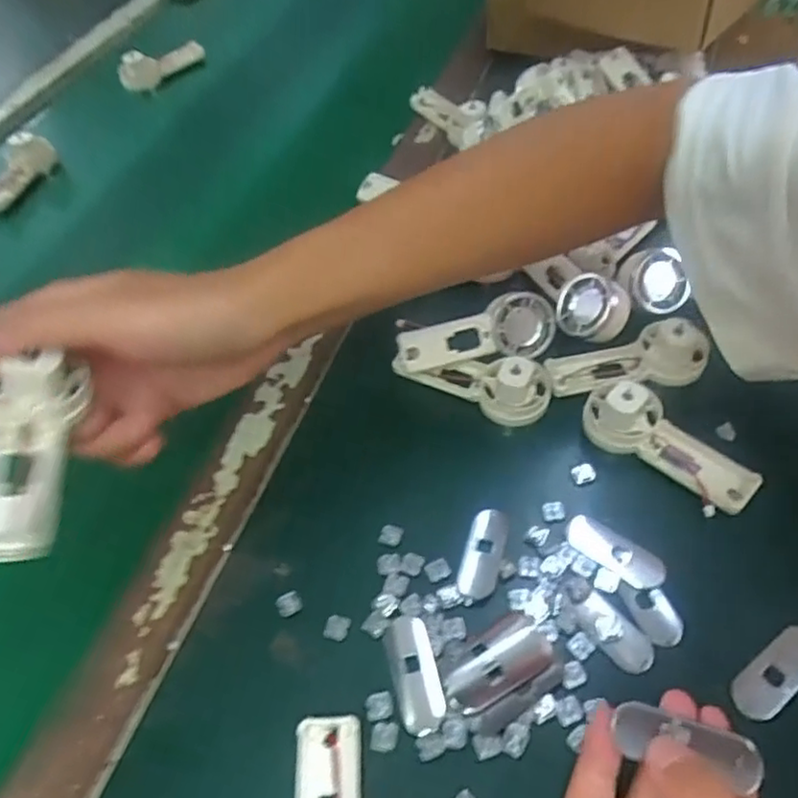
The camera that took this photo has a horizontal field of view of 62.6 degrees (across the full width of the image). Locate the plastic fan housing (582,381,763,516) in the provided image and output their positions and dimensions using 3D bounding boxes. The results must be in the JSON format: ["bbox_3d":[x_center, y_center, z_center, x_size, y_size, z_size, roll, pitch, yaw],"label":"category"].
[{"bbox_3d":[0.140,0.021,0.341,0.036,0.023,0.092,-39,59,-23],"label":"plastic fan housing"}]

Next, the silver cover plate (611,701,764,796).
[{"bbox_3d":[0.103,0.121,0.233,0.046,0.006,0.017,12,55,17],"label":"silver cover plate"}]

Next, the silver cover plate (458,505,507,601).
[{"bbox_3d":[0.043,0.075,0.327,0.019,0.004,0.049,11,54,14],"label":"silver cover plate"}]

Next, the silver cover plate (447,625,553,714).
[{"bbox_3d":[0.045,0.119,0.291,0.051,0.004,0.019,-27,55,-15],"label":"silver cover plate"}]

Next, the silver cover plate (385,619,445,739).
[{"bbox_3d":[0.007,0.122,0.293,0.020,0.004,0.049,-14,52,-6],"label":"silver cover plate"}]

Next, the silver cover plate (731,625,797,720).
[{"bbox_3d":[0.165,0.118,0.285,0.048,0.004,0.019,-39,51,-10],"label":"silver cover plate"}]

